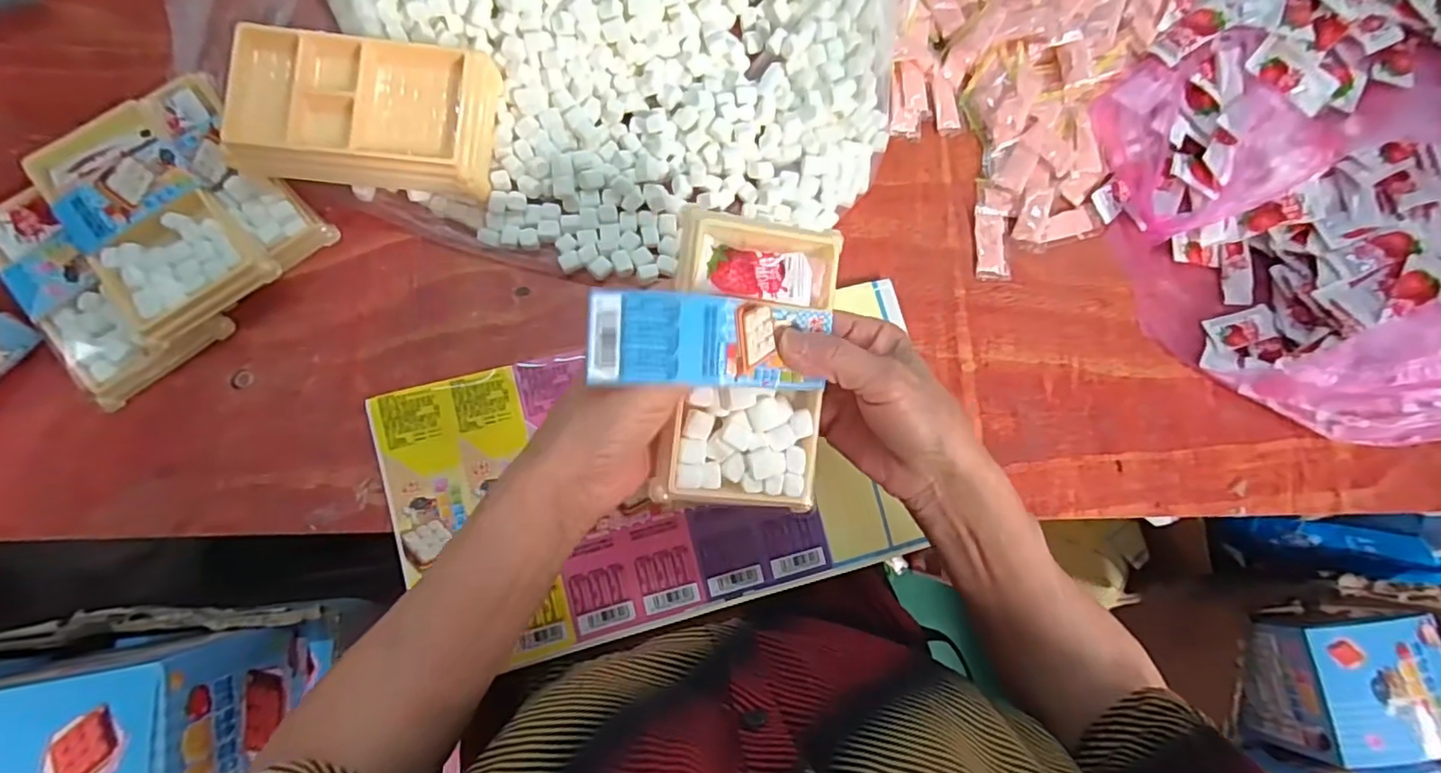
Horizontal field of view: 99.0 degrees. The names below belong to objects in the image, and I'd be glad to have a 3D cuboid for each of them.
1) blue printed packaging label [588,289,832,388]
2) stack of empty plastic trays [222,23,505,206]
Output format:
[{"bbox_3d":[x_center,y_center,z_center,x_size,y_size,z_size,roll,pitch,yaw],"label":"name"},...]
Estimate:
[{"bbox_3d":[-0.001,-0.020,0.265,0.109,0.014,0.038,0,85,-28],"label":"blue printed packaging label"},{"bbox_3d":[-0.207,-0.160,0.366,0.137,0.047,0.086,5,80,-6],"label":"stack of empty plastic trays"}]

